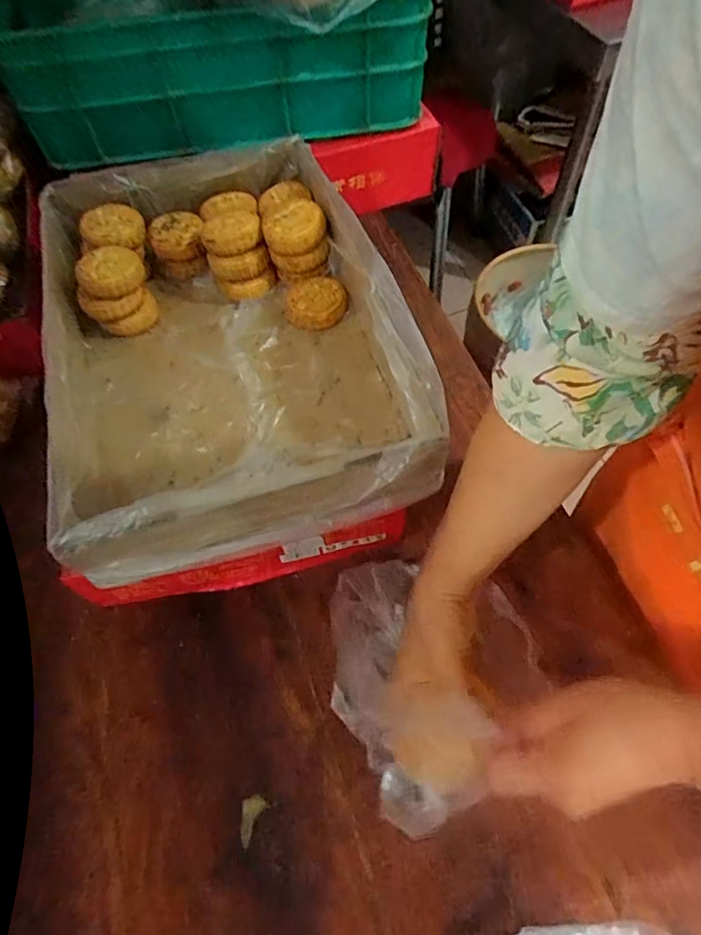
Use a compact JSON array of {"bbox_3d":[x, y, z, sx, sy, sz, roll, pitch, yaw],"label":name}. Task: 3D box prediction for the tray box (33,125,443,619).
[{"bbox_3d":[-0.124,-0.135,0.533,0.324,0.097,0.444,-14,61,-6],"label":"tray box"}]

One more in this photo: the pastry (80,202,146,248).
[{"bbox_3d":[-0.256,-0.262,0.579,0.063,0.016,0.063,-25,86,-19],"label":"pastry"}]

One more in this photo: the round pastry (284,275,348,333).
[{"bbox_3d":[-0.038,-0.180,0.586,0.069,0.019,0.062,-33,64,-16],"label":"round pastry"}]

